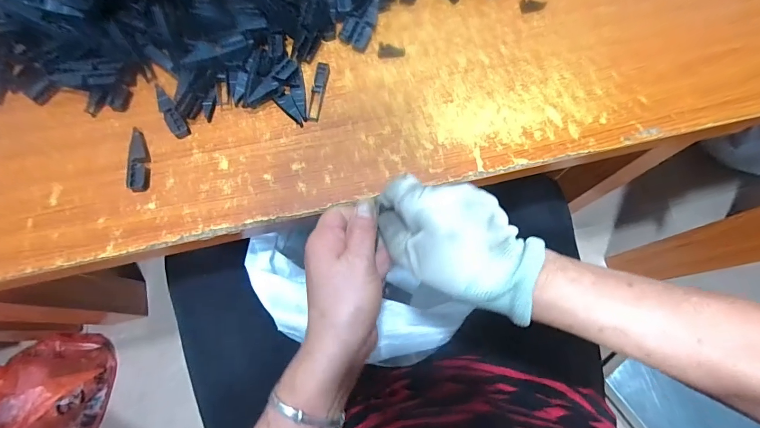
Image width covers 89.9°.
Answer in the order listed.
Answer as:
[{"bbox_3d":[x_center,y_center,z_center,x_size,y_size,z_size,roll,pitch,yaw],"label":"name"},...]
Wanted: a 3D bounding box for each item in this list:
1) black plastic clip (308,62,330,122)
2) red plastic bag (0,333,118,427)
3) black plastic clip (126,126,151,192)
[{"bbox_3d":[-0.066,-0.132,0.408,0.014,0.014,0.067,10,72,1],"label":"black plastic clip"},{"bbox_3d":[-0.683,0.360,0.752,0.188,0.198,0.235,6,72,0],"label":"red plastic bag"},{"bbox_3d":[-0.237,-0.056,0.376,0.016,0.017,0.068,-4,72,-3],"label":"black plastic clip"}]

